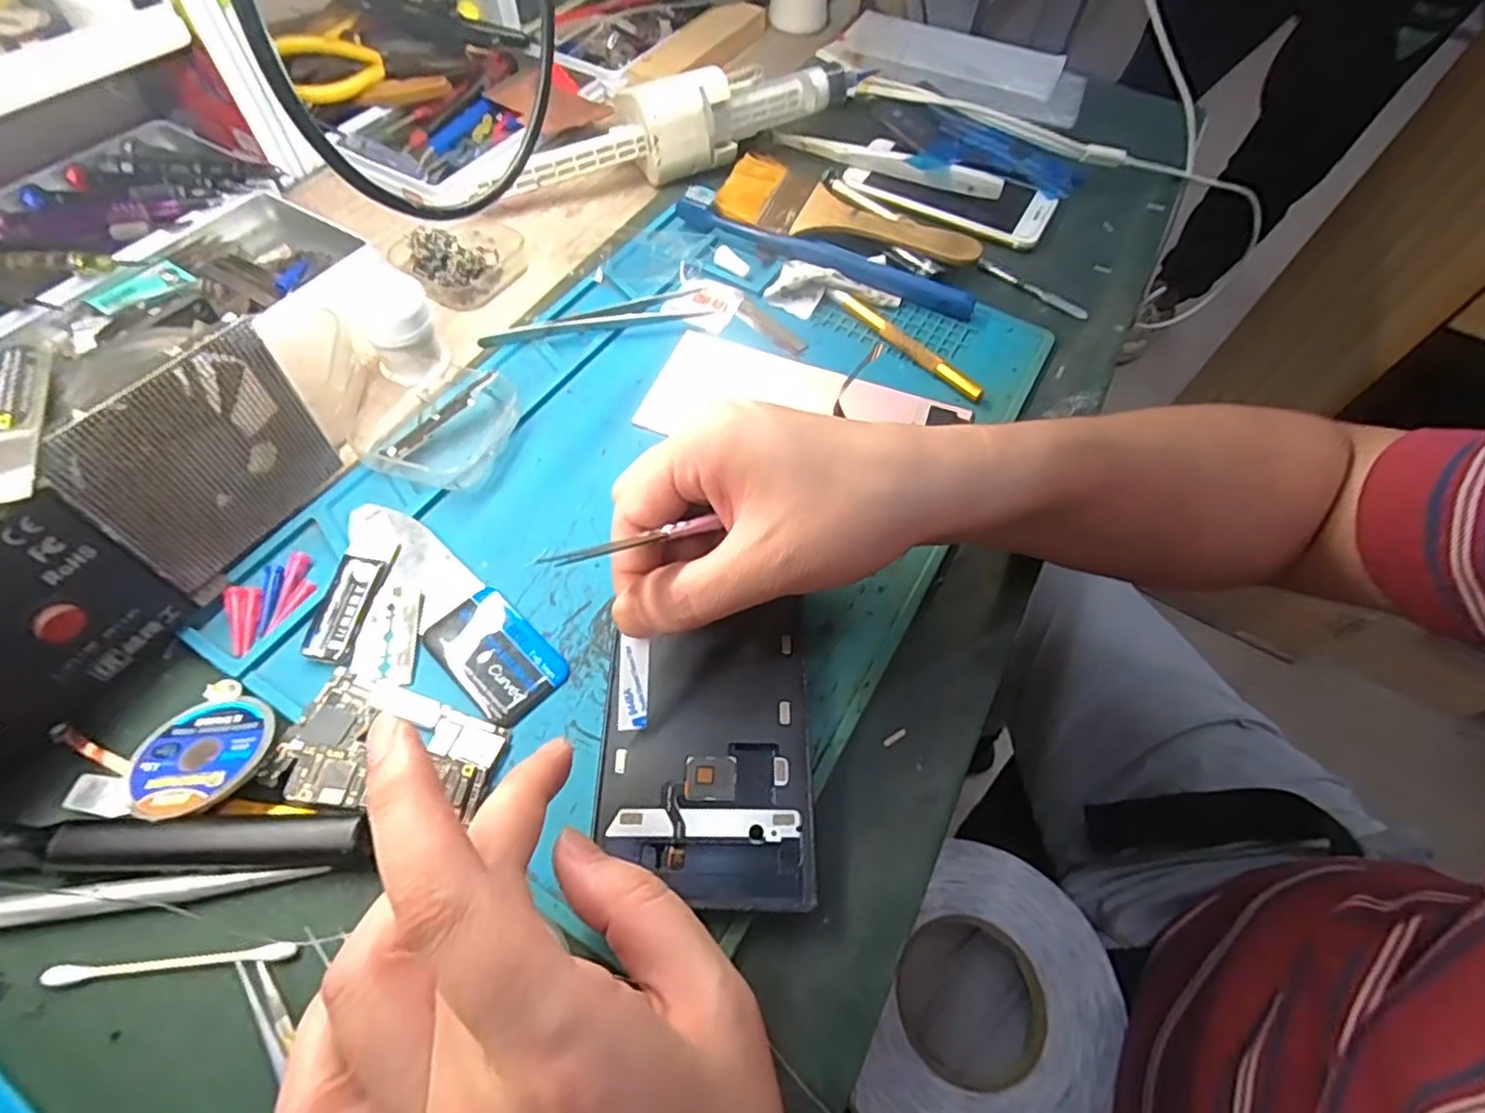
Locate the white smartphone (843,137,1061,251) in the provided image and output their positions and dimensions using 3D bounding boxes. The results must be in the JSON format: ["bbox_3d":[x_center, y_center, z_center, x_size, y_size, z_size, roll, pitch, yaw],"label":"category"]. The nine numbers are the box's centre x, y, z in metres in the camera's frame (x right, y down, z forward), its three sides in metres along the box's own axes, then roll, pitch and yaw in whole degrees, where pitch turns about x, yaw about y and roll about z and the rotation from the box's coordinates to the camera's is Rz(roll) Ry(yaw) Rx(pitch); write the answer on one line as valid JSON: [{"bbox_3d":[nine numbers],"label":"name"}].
[{"bbox_3d":[0.139,-0.247,0.447,0.133,0.005,0.066,27,61,12],"label":"white smartphone"}]

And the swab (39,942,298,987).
[{"bbox_3d":[-0.177,0.126,0.207,0.070,0.004,0.005,-3,60,-6],"label":"swab"}]

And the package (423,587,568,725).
[{"bbox_3d":[-0.097,0.038,0.263,0.053,0.004,0.034,39,64,17],"label":"package"}]

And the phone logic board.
[{"bbox_3d":[-0.126,0.069,0.240,0.073,0.006,0.045,15,53,2],"label":"phone logic board"}]

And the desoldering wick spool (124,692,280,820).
[{"bbox_3d":[-0.187,0.068,0.232,0.043,0.004,0.044,-2,44,2],"label":"desoldering wick spool"}]

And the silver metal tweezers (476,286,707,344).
[{"bbox_3d":[-0.076,-0.126,0.360,0.122,0.008,0.020,-20,63,-15],"label":"silver metal tweezers"}]

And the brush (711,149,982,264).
[{"bbox_3d":[0.066,-0.211,0.416,0.160,0.011,0.063,20,60,8],"label":"brush"}]

